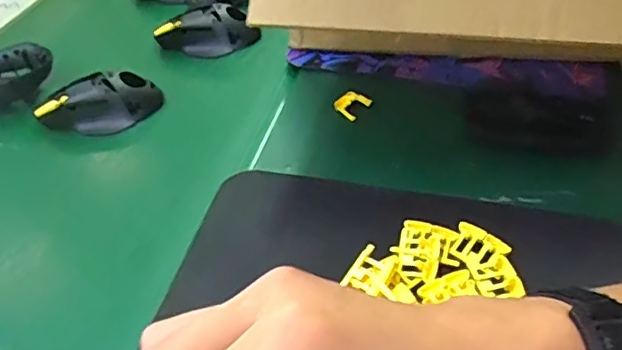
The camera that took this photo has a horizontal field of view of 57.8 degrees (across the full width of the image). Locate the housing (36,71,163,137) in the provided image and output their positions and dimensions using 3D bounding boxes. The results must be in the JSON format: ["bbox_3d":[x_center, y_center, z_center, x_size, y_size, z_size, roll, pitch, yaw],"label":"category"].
[{"bbox_3d":[-0.198,-0.070,0.532,0.107,0.037,0.056,-3,42,4],"label":"housing"}]

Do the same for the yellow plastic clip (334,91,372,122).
[{"bbox_3d":[0.036,-0.064,0.497,0.024,0.011,0.027,27,52,32],"label":"yellow plastic clip"}]

